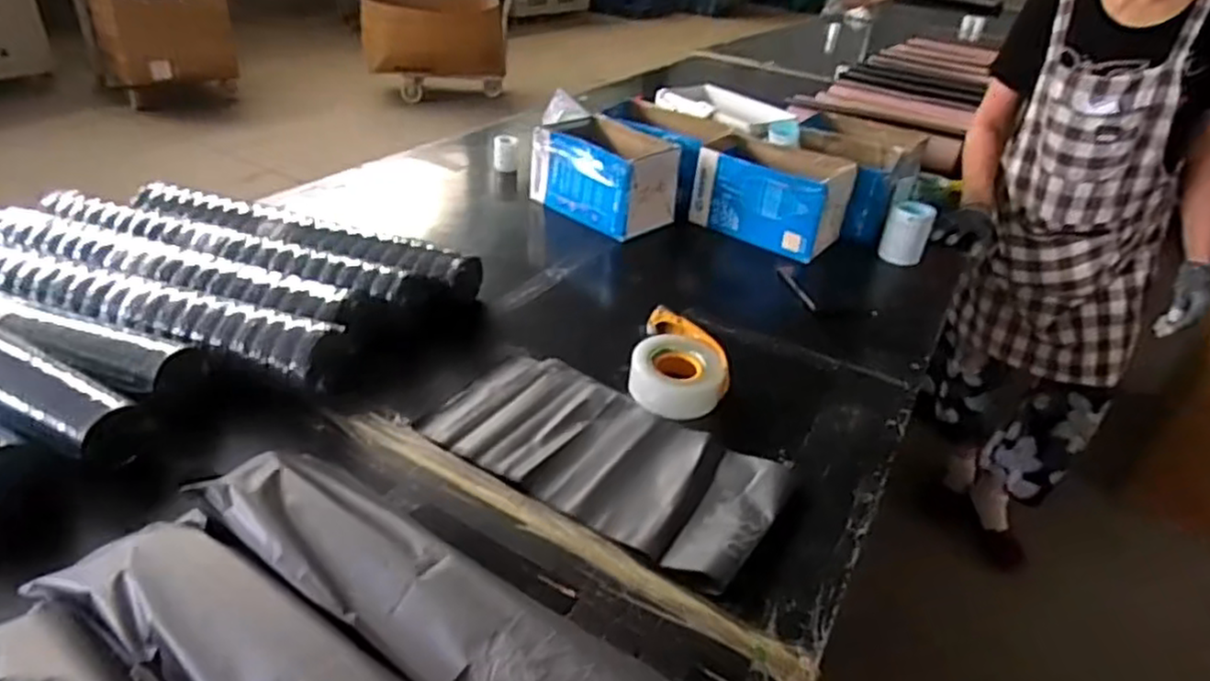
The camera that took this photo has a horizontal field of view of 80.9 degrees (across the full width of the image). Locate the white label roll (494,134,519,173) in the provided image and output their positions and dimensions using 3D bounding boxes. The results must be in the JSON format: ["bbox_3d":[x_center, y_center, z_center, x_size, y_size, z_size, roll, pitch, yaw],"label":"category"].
[{"bbox_3d":[-0.227,-0.425,1.621,0.058,0.073,0.062,2,33,-7],"label":"white label roll"}]

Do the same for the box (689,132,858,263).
[{"bbox_3d":[0.339,-0.297,1.441,0.288,0.152,0.181,30,39,31],"label":"box"}]

